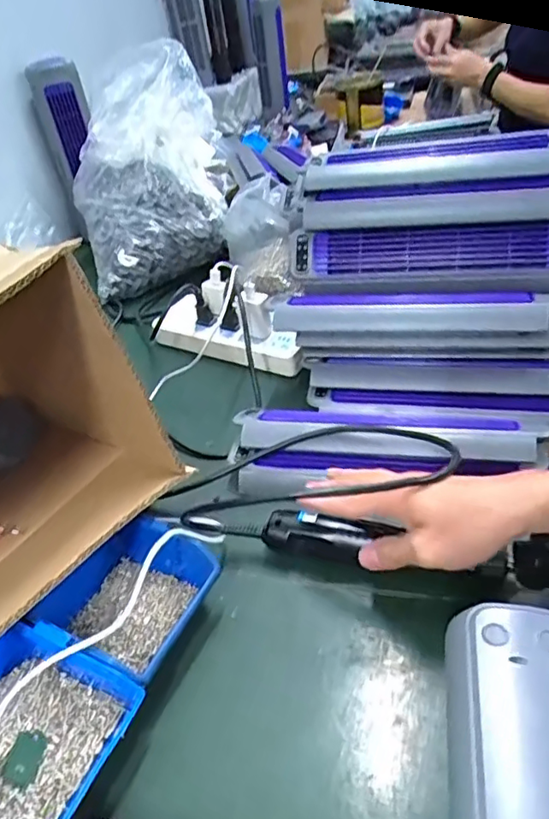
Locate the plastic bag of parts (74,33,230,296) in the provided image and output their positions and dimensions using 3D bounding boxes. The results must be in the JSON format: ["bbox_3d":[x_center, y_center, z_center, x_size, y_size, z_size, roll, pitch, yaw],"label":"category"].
[{"bbox_3d":[-0.203,-0.380,0.909,0.238,0.286,0.214,-15,40,-6],"label":"plastic bag of parts"}]

